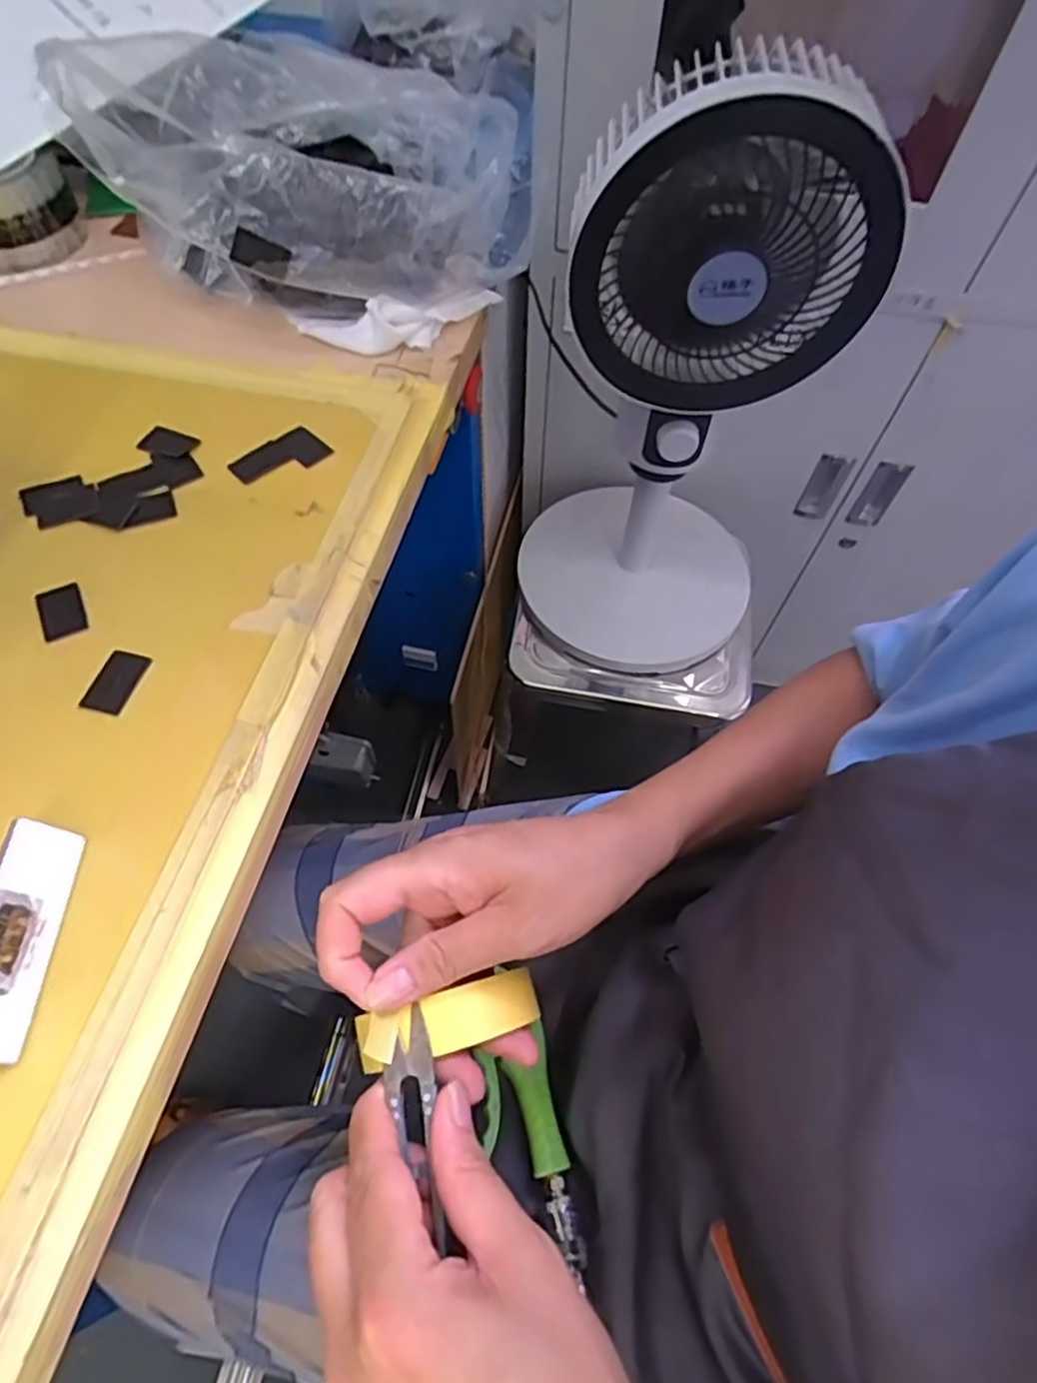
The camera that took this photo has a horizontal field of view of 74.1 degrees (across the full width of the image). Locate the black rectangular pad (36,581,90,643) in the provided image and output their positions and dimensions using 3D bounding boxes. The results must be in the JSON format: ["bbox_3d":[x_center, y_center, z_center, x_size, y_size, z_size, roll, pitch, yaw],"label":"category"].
[{"bbox_3d":[-0.249,-0.044,0.374,0.023,0.004,0.036,-24,63,-15],"label":"black rectangular pad"}]

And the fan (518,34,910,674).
[{"bbox_3d":[0.139,-0.257,0.626,0.258,0.498,0.244,14,60,7],"label":"fan"}]

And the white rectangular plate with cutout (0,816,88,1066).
[{"bbox_3d":[-0.199,0.097,0.273,0.010,0.033,0.090,-11,58,15],"label":"white rectangular plate with cutout"}]

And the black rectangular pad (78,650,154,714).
[{"bbox_3d":[-0.208,-0.005,0.353,0.022,0.004,0.035,13,60,6],"label":"black rectangular pad"}]

